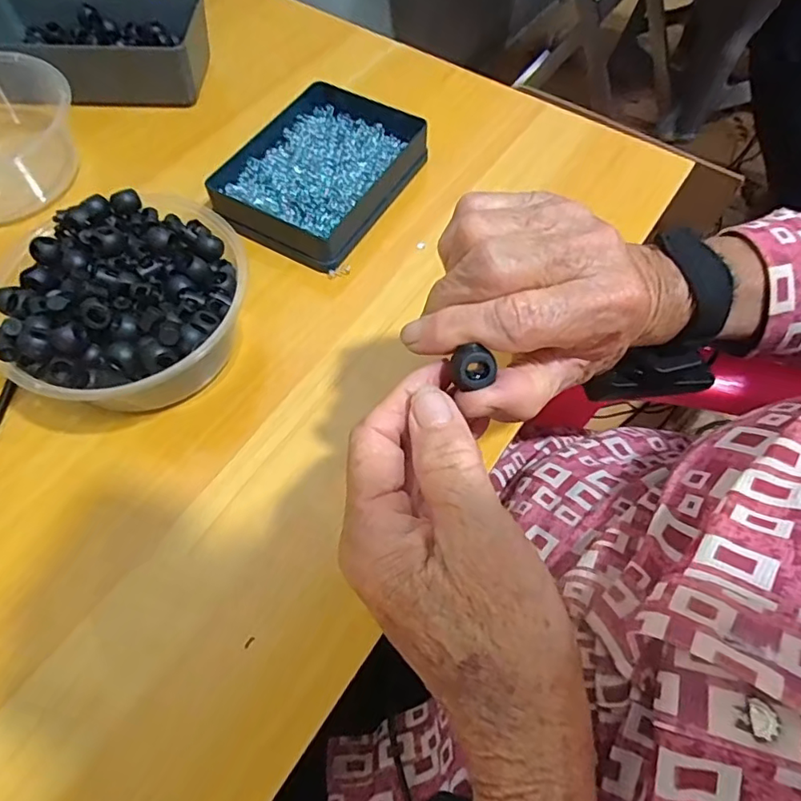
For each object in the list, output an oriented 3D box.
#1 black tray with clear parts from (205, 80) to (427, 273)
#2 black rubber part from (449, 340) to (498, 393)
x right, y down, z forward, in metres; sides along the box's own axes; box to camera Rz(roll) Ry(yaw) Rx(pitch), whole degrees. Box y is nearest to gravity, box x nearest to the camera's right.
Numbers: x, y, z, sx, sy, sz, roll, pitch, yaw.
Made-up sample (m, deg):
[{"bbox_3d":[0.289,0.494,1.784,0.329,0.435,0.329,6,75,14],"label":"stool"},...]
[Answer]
[{"bbox_3d":[-0.060,-0.175,0.415,0.120,0.030,0.148,26,63,12],"label":"black tray with clear parts"},{"bbox_3d":[0.027,-0.012,0.203,0.014,0.009,0.014,-33,67,-18],"label":"black rubber part"}]

